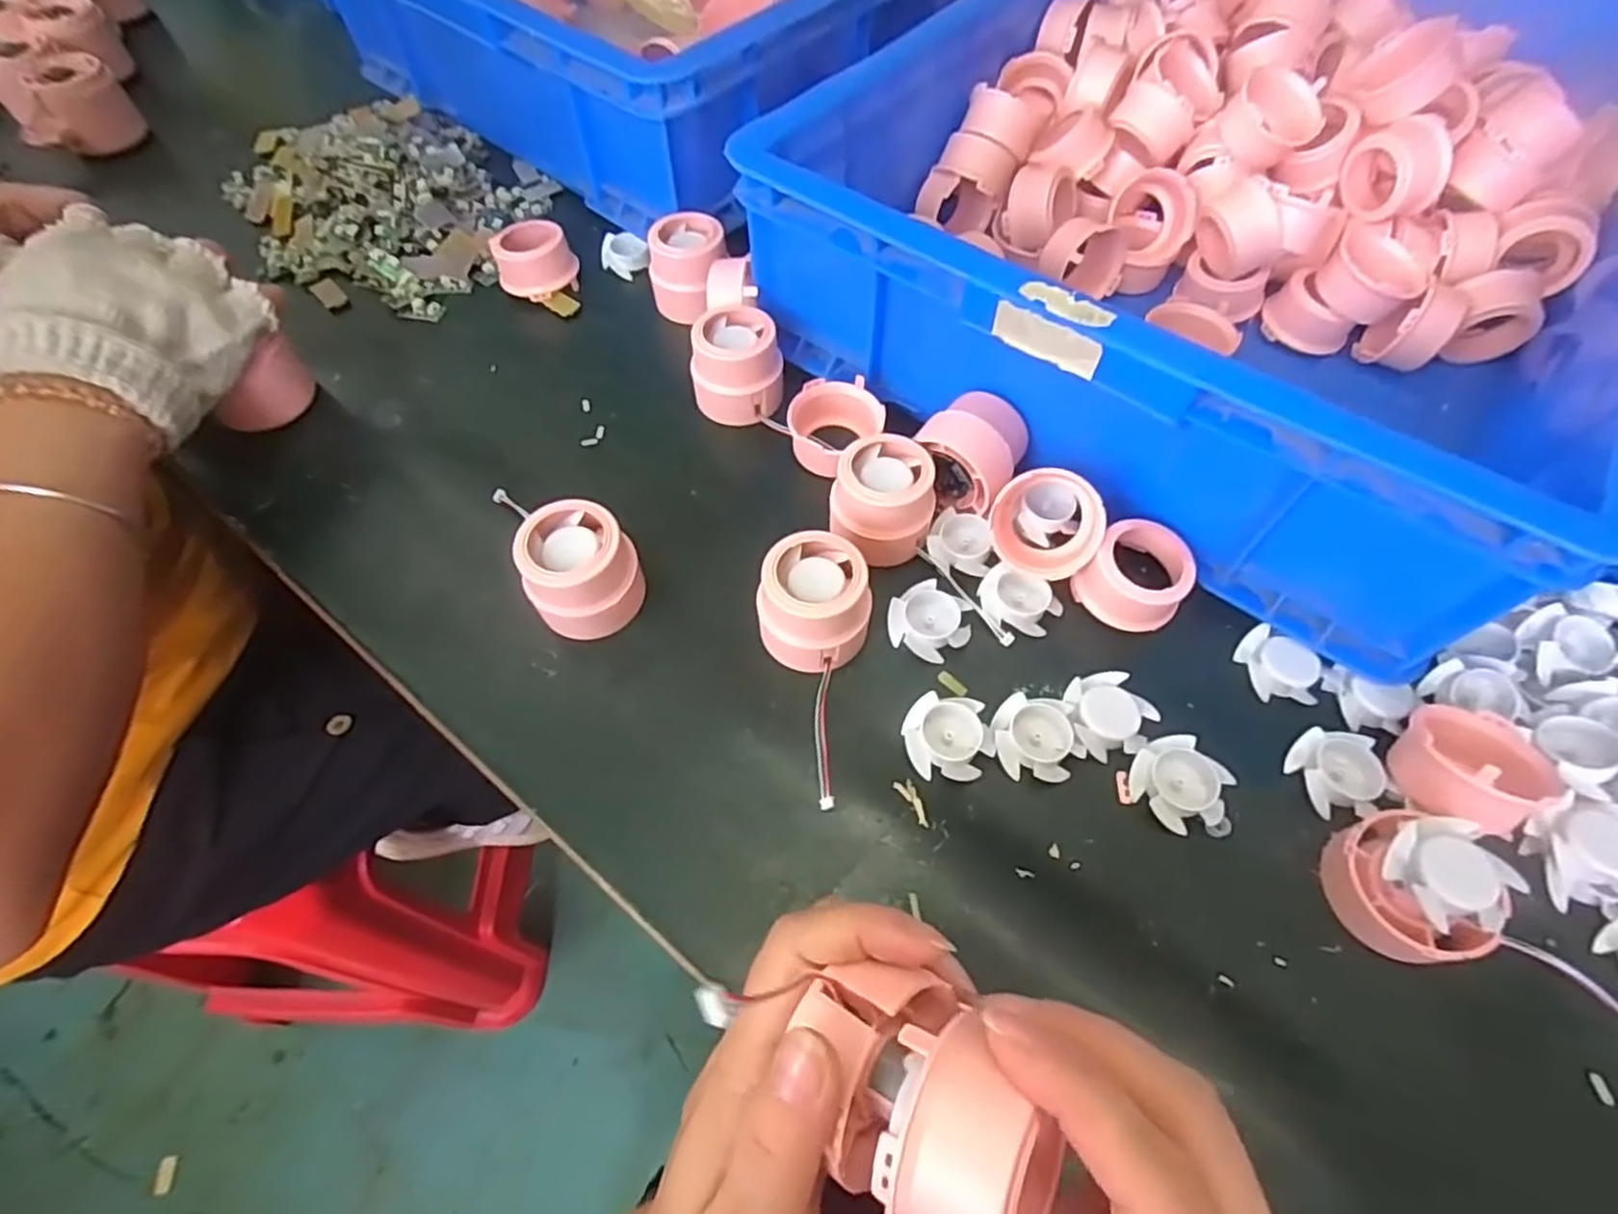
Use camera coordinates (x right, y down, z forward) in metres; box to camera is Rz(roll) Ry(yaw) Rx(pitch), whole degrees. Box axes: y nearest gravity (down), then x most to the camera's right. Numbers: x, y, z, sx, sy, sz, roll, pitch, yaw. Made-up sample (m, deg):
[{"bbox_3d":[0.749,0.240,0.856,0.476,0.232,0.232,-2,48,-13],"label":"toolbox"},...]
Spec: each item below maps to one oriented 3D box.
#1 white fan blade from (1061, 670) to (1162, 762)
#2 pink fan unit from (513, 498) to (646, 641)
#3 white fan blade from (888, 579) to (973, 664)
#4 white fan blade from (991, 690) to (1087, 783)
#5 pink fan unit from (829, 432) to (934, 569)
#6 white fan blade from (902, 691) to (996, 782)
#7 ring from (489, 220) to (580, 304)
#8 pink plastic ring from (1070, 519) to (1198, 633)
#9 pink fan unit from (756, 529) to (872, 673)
[{"bbox_3d":[0.139,0.050,0.337,0.037,0.010,0.038,-8,60,-5],"label":"white fan blade"},{"bbox_3d":[-0.110,-0.015,0.353,0.051,0.053,0.051,0,60,0],"label":"pink fan unit"},{"bbox_3d":[0.061,0.007,0.362,0.037,0.009,0.037,0,60,0],"label":"white fan blade"},{"bbox_3d":[0.103,0.059,0.332,0.038,0.011,0.038,-5,60,-3],"label":"white fan blade"},{"bbox_3d":[0.038,-0.056,0.377,0.050,0.038,0.057,6,60,3],"label":"pink fan unit"},{"bbox_3d":[0.063,0.059,0.332,0.038,0.008,0.036,2,60,1],"label":"white fan blade"},{"bbox_3d":[-0.186,-0.235,0.496,0.052,0.032,0.044,-25,63,-14],"label":"ring"},{"bbox_3d":[0.164,-0.015,0.361,0.046,0.028,0.045,0,60,0],"label":"pink plastic ring"},{"bbox_3d":[0.002,-0.002,0.346,0.051,0.045,0.052,-3,60,-2],"label":"pink fan unit"}]

